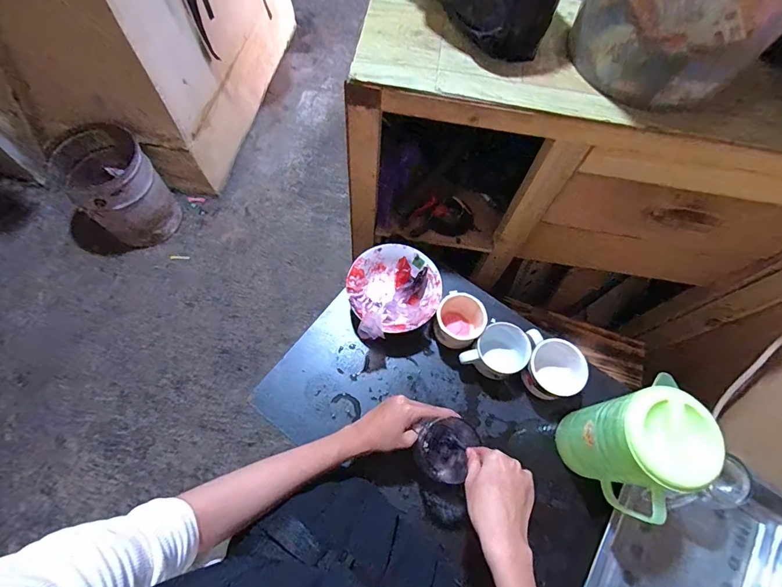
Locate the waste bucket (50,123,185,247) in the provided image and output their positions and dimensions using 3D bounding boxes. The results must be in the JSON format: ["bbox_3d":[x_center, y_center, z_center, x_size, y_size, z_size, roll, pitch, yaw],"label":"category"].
[{"bbox_3d":[-0.960,-0.375,1.391,0.347,0.315,0.276,38,71,14],"label":"waste bucket"}]

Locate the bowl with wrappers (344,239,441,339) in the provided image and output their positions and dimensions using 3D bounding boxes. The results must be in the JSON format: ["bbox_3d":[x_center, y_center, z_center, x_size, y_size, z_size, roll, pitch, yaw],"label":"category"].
[{"bbox_3d":[0.004,-0.009,0.654,0.148,0.076,0.158,1,66,-1],"label":"bowl with wrappers"}]

